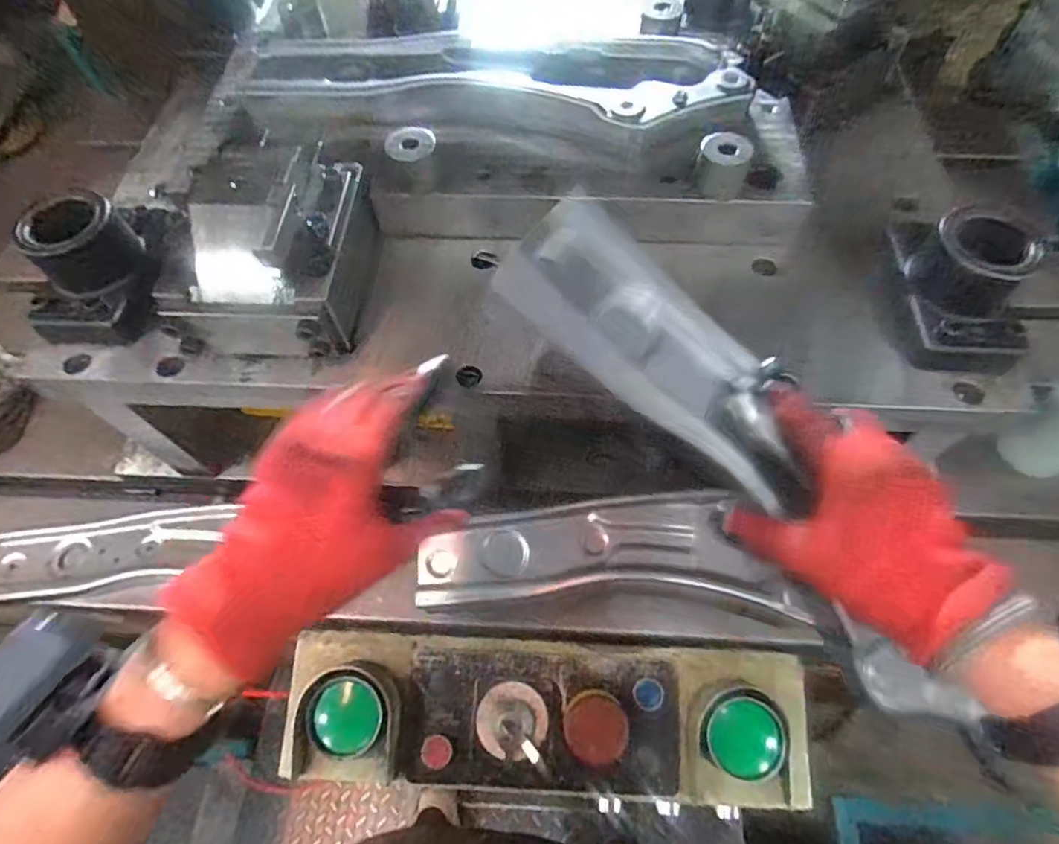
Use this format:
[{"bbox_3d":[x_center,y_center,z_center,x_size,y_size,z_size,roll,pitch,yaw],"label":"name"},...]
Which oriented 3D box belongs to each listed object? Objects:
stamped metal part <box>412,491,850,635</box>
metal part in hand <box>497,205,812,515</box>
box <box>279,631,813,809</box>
[{"bbox_3d":[0.065,0.116,0.526,0.338,0.042,0.105,3,61,3],"label":"stamped metal part"},{"bbox_3d":[0.086,-0.039,0.355,0.220,0.032,0.081,39,66,-9],"label":"metal part in hand"},{"bbox_3d":[0.015,0.290,0.574,0.500,0.080,0.143,2,61,3],"label":"box"}]

